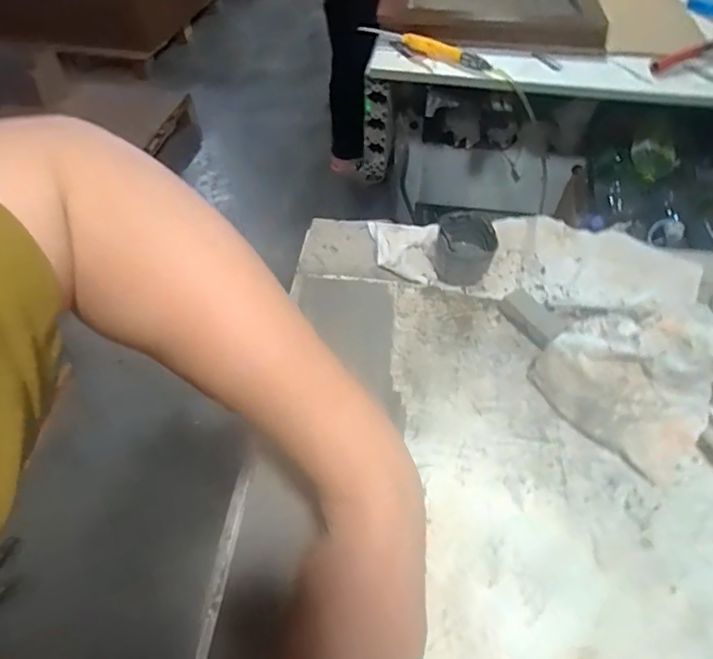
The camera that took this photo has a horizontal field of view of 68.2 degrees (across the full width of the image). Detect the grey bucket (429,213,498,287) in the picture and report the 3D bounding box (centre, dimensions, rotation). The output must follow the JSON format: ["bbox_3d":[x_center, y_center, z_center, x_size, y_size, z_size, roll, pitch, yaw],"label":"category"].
[{"bbox_3d":[0.124,-0.095,0.616,0.064,0.071,0.079,3,50,4],"label":"grey bucket"}]

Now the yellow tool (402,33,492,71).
[{"bbox_3d":[0.184,-0.561,1.068,0.196,0.028,0.039,27,55,22],"label":"yellow tool"}]

